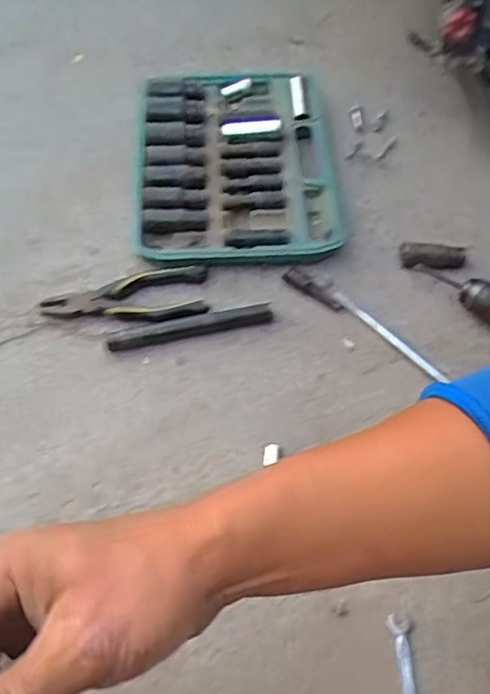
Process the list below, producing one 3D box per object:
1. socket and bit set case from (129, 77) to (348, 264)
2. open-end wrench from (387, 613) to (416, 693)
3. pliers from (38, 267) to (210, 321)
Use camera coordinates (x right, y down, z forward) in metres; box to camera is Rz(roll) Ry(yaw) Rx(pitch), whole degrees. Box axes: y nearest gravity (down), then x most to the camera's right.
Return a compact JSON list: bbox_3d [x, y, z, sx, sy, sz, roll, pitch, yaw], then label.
[{"bbox_3d":[-0.011,-0.248,0.753,0.255,0.055,0.328,-1,62,-1],"label":"socket and bit set case"},{"bbox_3d":[0.138,0.291,0.481,0.019,0.007,0.114,-4,63,0],"label":"open-end wrench"},{"bbox_3d":[-0.135,-0.048,0.656,0.187,0.019,0.068,-12,63,-7],"label":"pliers"}]

